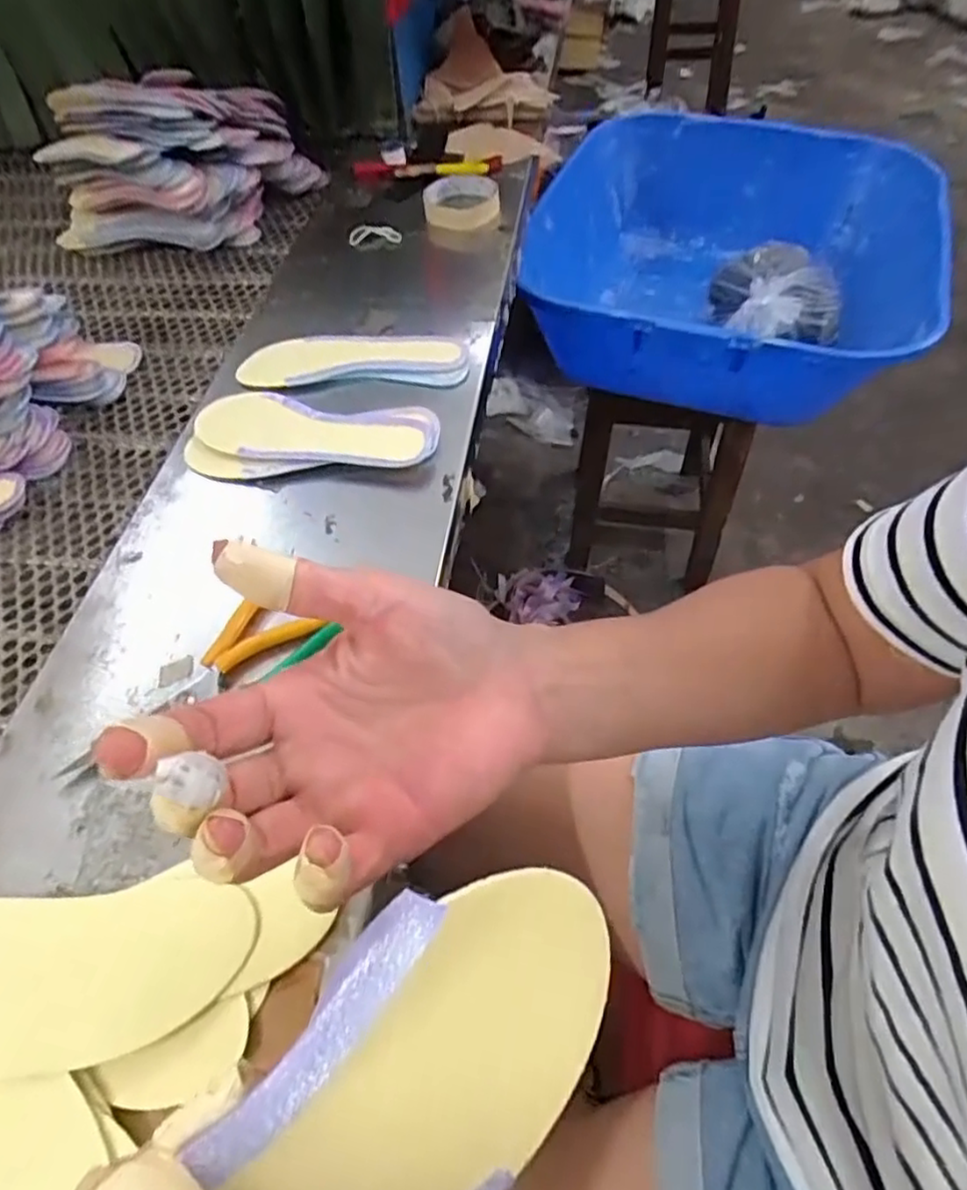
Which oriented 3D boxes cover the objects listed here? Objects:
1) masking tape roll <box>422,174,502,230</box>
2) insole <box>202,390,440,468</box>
[{"bbox_3d":[-0.024,-0.414,0.716,0.080,0.029,0.077,-4,54,1],"label":"masking tape roll"},{"bbox_3d":[-0.129,-0.125,0.513,0.187,0.013,0.063,6,54,8],"label":"insole"}]

